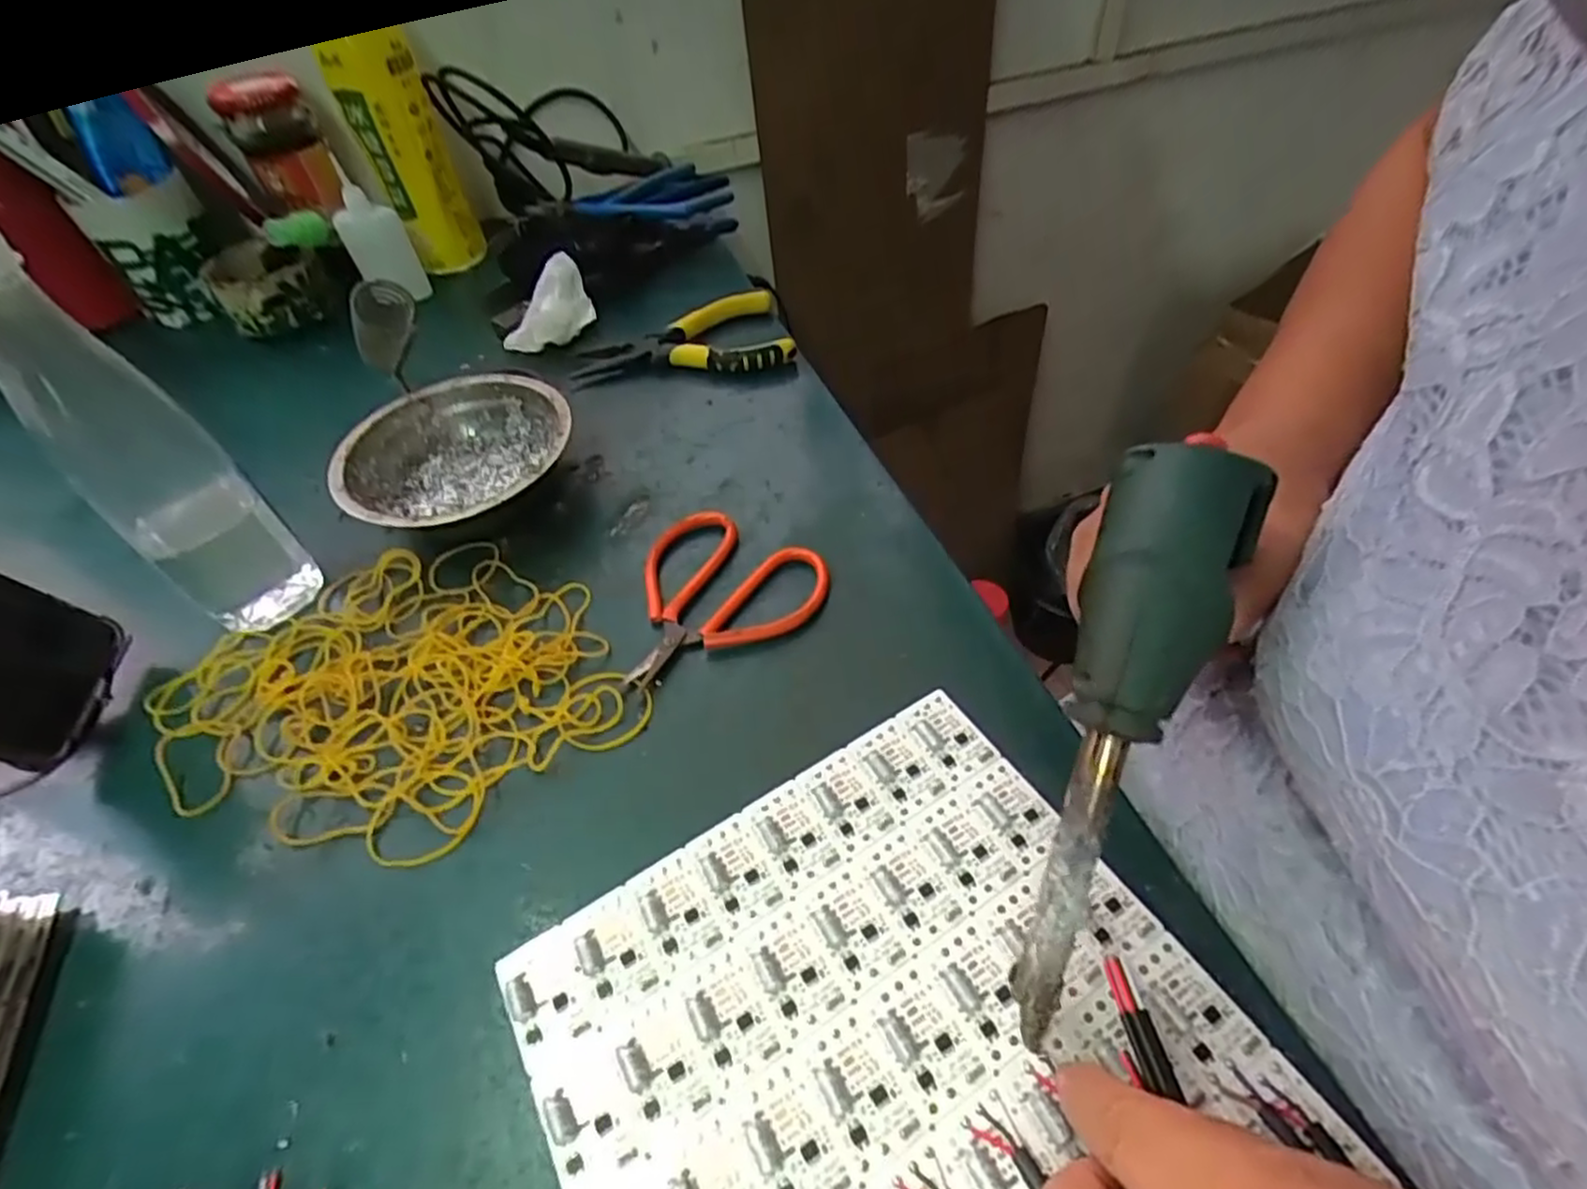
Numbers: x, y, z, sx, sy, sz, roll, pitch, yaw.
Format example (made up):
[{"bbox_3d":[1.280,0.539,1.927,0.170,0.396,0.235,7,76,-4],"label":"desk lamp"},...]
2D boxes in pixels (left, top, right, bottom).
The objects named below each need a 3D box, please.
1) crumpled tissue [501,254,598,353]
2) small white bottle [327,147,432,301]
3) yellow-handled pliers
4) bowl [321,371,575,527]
[{"bbox_3d":[-0.171,-0.201,0.495,0.028,0.048,0.065,30,58,26],"label":"crumpled tissue"},{"bbox_3d":[-0.315,-0.270,0.533,0.043,0.088,0.033,-29,54,-19],"label":"small white bottle"},{"bbox_3d":[-0.074,-0.167,0.479,0.138,0.028,0.065,-16,50,-9],"label":"yellow-handled pliers"},{"bbox_3d":[-0.188,-0.073,0.409,0.124,0.043,0.124,-2,49,3],"label":"bowl"}]

